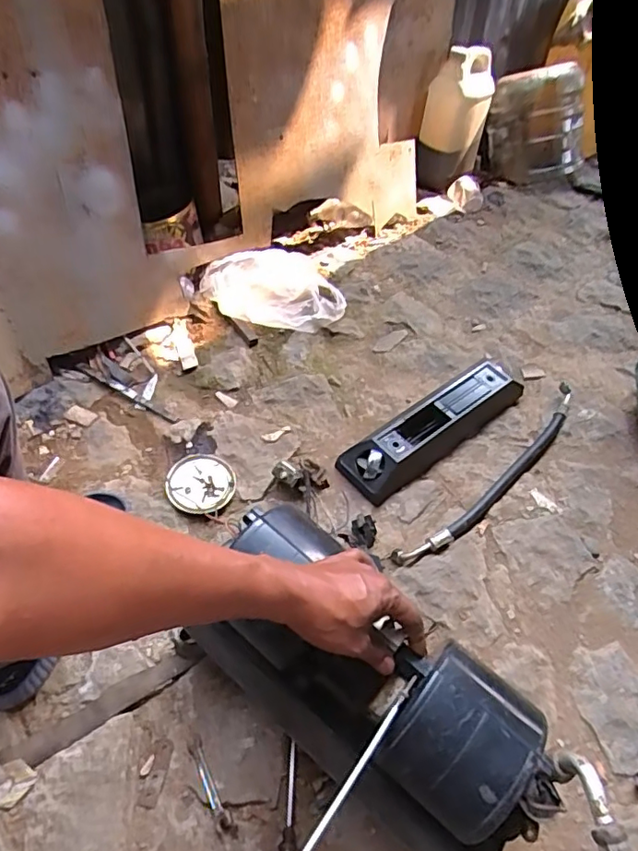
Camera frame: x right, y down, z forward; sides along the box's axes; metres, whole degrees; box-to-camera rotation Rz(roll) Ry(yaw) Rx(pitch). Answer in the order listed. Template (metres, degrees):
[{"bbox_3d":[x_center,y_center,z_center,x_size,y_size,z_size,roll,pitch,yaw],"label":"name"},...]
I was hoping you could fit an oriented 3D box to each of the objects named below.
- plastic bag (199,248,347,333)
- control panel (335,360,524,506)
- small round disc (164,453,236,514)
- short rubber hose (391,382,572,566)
[{"bbox_3d":[-0.090,-0.271,1.135,0.282,0.104,0.137,-2,53,-7],"label":"plastic bag"},{"bbox_3d":[0.204,-0.009,0.987,0.379,0.065,0.104,-32,61,-26],"label":"control panel"},{"bbox_3d":[-0.188,0.089,0.895,0.104,0.022,0.094,-11,54,-14],"label":"small round disc"},{"bbox_3d":[0.305,0.081,0.953,0.496,0.029,0.055,-36,63,-28],"label":"short rubber hose"}]

